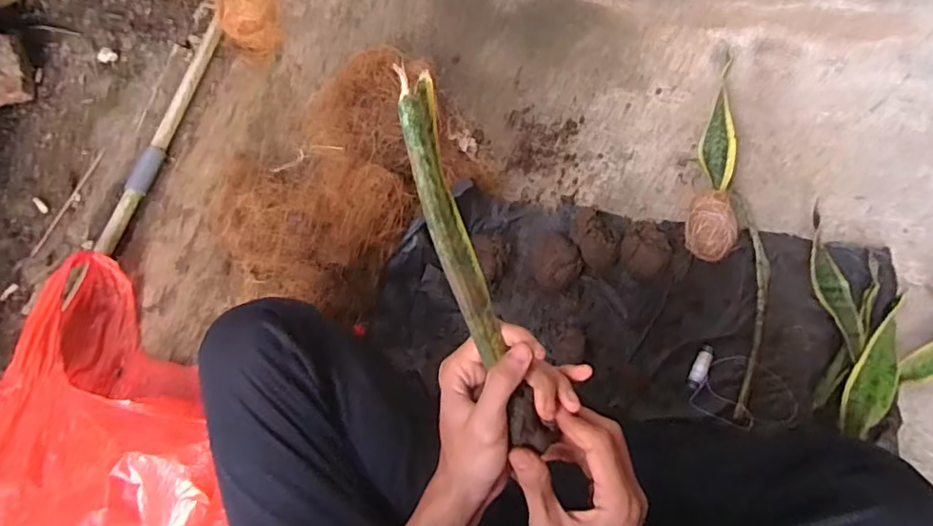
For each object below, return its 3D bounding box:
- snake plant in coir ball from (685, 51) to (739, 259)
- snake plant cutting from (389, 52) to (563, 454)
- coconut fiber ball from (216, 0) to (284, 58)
[{"bbox_3d":[0.359,-0.160,0.784,0.060,0.064,0.352,18,71,9],"label":"snake plant in coir ball"},{"bbox_3d":[0.003,0.007,0.330,0.029,0.021,0.229,-21,103,-6],"label":"snake plant cutting"},{"bbox_3d":[-0.331,-0.382,0.881,0.095,0.095,0.100,-1,69,2],"label":"coconut fiber ball"}]

